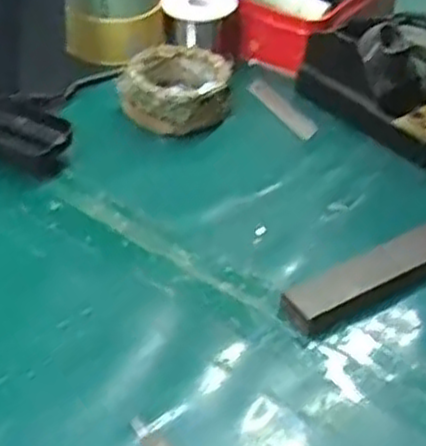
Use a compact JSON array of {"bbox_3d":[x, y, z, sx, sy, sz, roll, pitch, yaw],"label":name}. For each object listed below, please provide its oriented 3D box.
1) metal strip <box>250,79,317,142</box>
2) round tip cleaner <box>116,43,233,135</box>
[{"bbox_3d":[0.061,-0.101,0.691,0.020,0.009,0.099,-17,44,-23],"label":"metal strip"},{"bbox_3d":[-0.032,-0.115,0.670,0.092,0.043,0.088,2,40,-2],"label":"round tip cleaner"}]

